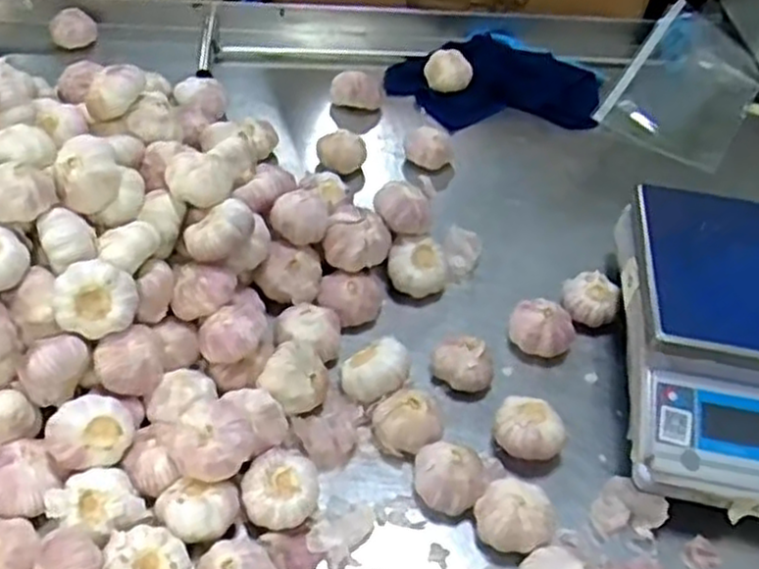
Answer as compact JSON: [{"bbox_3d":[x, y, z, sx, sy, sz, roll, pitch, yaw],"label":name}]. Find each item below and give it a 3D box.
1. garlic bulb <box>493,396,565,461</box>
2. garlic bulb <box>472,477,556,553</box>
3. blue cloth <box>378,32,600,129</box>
[{"bbox_3d":[0.126,0.124,0.647,0.055,0.045,0.050,3,46,-3],"label":"garlic bulb"},{"bbox_3d":[0.102,0.180,0.587,0.051,0.038,0.054,3,46,-3],"label":"garlic bulb"},{"bbox_3d":[0.156,-0.273,1.038,0.293,0.061,0.156,9,46,2],"label":"blue cloth"}]

